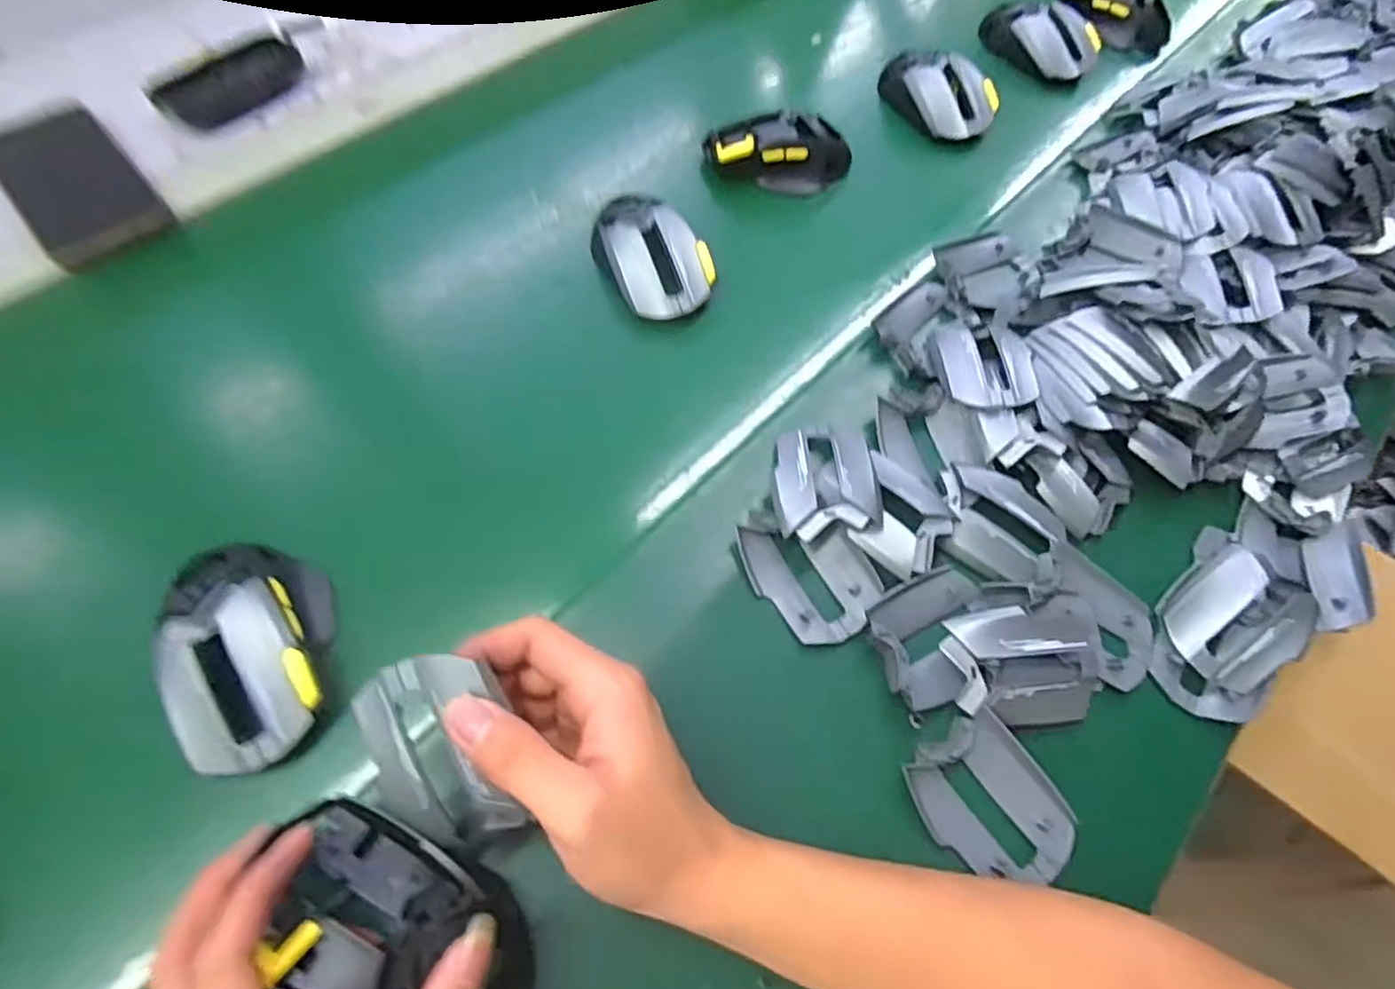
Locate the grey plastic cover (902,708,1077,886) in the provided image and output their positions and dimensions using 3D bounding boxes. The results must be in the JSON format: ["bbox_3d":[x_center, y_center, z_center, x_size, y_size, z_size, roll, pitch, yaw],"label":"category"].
[{"bbox_3d":[0.141,0.149,0.326,0.060,0.015,0.075,-30,66,-18],"label":"grey plastic cover"}]

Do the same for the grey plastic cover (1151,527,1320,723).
[{"bbox_3d":[0.296,0.070,0.376,0.063,0.027,0.108,40,66,18],"label":"grey plastic cover"}]

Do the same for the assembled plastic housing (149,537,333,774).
[{"bbox_3d":[-0.214,0.072,0.325,0.064,0.040,0.110,-16,62,-12],"label":"assembled plastic housing"}]

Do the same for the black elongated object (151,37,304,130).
[{"bbox_3d":[-0.354,-0.317,0.523,0.035,0.021,0.107,35,64,16],"label":"black elongated object"}]

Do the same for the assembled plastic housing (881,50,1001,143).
[{"bbox_3d":[0.201,-0.345,0.580,0.052,0.036,0.107,-37,68,-21],"label":"assembled plastic housing"}]

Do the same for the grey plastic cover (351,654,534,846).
[{"bbox_3d":[-0.098,0.102,0.267,0.053,0.011,0.082,-16,106,-8],"label":"grey plastic cover"}]

